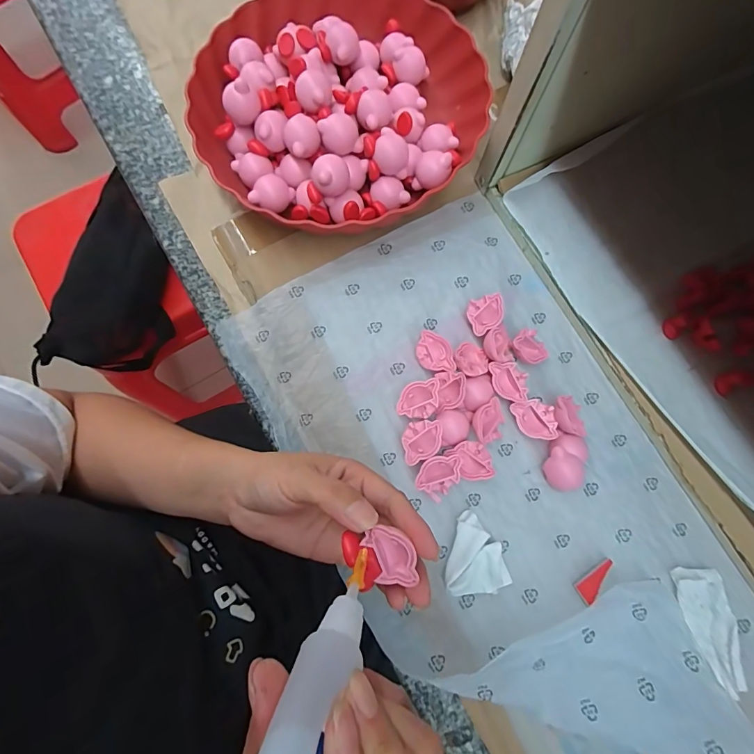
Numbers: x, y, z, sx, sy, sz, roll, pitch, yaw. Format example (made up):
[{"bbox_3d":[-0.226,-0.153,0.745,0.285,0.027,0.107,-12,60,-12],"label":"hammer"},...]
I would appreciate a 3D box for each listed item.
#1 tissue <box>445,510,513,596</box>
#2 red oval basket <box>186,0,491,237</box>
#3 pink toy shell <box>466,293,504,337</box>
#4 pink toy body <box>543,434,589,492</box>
[{"bbox_3d":[0.072,0.127,0.294,0.046,0.015,0.053,-3,79,-2],"label":"tissue"},{"bbox_3d":[-0.030,-0.230,0.348,0.239,0.051,0.239,9,79,1],"label":"red oval basket"},{"bbox_3d":[0.088,-0.049,0.331,0.030,0.011,0.029,-17,79,-4],"label":"pink toy shell"},{"bbox_3d":[0.144,0.065,0.308,0.030,0.018,0.041,10,79,1],"label":"pink toy body"}]

